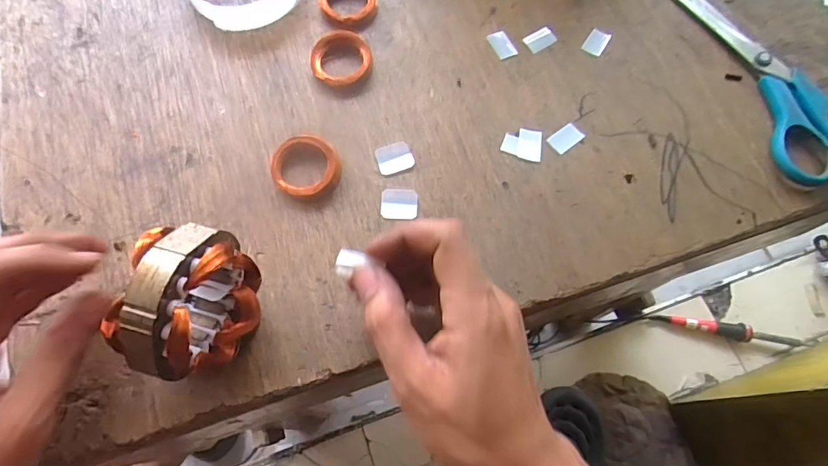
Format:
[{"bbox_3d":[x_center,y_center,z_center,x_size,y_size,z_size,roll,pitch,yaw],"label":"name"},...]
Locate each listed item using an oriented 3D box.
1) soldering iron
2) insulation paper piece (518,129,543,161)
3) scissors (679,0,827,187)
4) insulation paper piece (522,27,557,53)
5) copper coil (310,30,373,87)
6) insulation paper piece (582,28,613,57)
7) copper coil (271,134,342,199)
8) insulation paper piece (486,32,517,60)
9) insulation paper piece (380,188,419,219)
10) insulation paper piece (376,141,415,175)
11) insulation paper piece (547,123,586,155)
[{"bbox_3d":[0.511,0.156,0.778,0.260,0.026,0.029,13,69,2],"label":"soldering iron"},{"bbox_3d":[0.083,-0.063,0.339,0.017,0.004,0.024,10,69,1],"label":"insulation paper piece"},{"bbox_3d":[0.273,-0.119,0.362,0.076,0.014,0.226,-12,70,-7],"label":"scissors"},{"bbox_3d":[0.099,-0.151,0.373,0.025,0.004,0.016,-31,73,-13],"label":"insulation paper piece"},{"bbox_3d":[-0.053,-0.128,0.352,0.044,0.016,0.039,-9,70,-6],"label":"copper coil"},{"bbox_3d":[0.144,-0.150,0.374,0.016,0.005,0.023,33,71,10],"label":"insulation paper piece"},{"bbox_3d":[-0.072,-0.045,0.321,0.045,0.014,0.041,1,69,-2],"label":"copper coil"},{"bbox_3d":[0.068,-0.145,0.367,0.015,0.004,0.024,-23,72,-11],"label":"insulation paper piece"},{"bbox_3d":[-0.010,-0.020,0.319,0.024,0.004,0.023,1,69,-2],"label":"insulation paper piece"},{"bbox_3d":[-0.013,-0.053,0.331,0.025,0.004,0.022,-17,71,-9],"label":"insulation paper piece"},{"bbox_3d":[0.110,-0.068,0.343,0.025,0.004,0.016,-35,72,-12],"label":"insulation paper piece"}]

